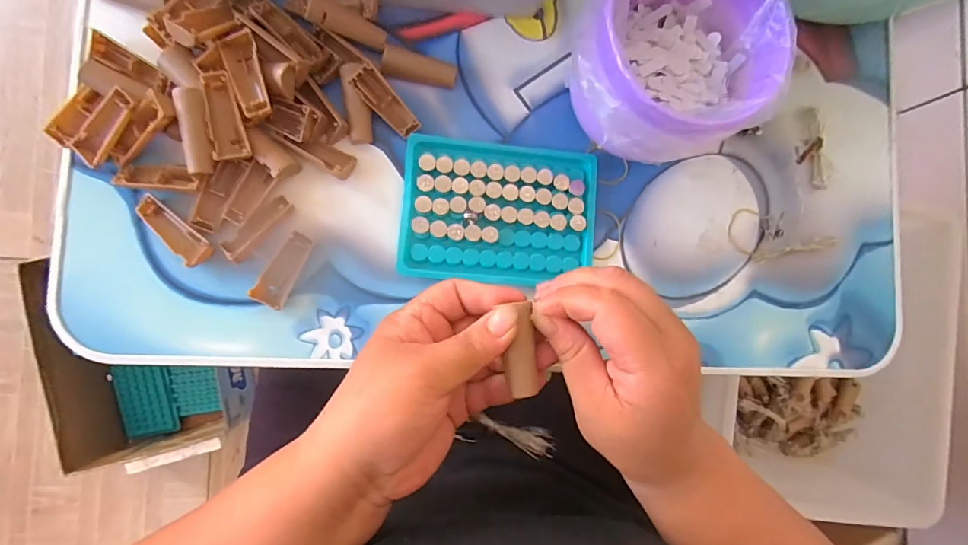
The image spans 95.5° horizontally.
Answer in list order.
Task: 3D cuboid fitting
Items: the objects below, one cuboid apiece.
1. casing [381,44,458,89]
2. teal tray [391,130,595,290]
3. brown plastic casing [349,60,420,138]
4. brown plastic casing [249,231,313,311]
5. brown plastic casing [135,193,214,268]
[{"bbox_3d":[-0.043,-0.137,0.296,0.049,0.009,0.018,9,86,-7],"label":"casing"},{"bbox_3d":[0.011,-0.041,0.299,0.130,0.008,0.095,5,87,-7],"label":"teal tray"},{"bbox_3d":[-0.064,-0.110,0.286,0.019,0.006,0.049,-36,116,18],"label":"brown plastic casing"},{"bbox_3d":[-0.127,-0.002,0.279,0.019,0.010,0.049,26,84,-5],"label":"brown plastic casing"},{"bbox_3d":[-0.194,-0.025,0.274,0.051,0.009,0.019,42,83,-3],"label":"brown plastic casing"}]

